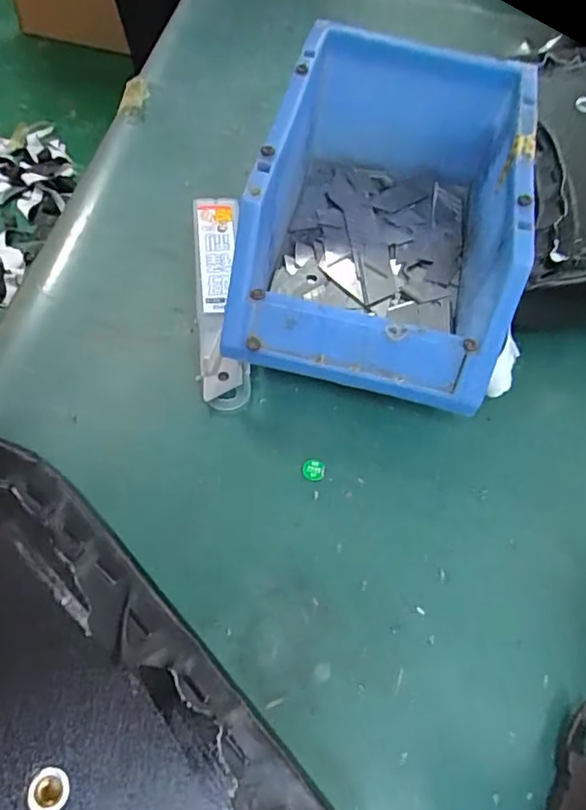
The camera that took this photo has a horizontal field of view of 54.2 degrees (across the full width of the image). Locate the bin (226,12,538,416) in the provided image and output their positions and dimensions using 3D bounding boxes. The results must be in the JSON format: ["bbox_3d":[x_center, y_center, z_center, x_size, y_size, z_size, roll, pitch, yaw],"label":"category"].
[{"bbox_3d":[0.045,-0.092,0.281,0.114,0.078,0.176,13,61,3],"label":"bin"}]

